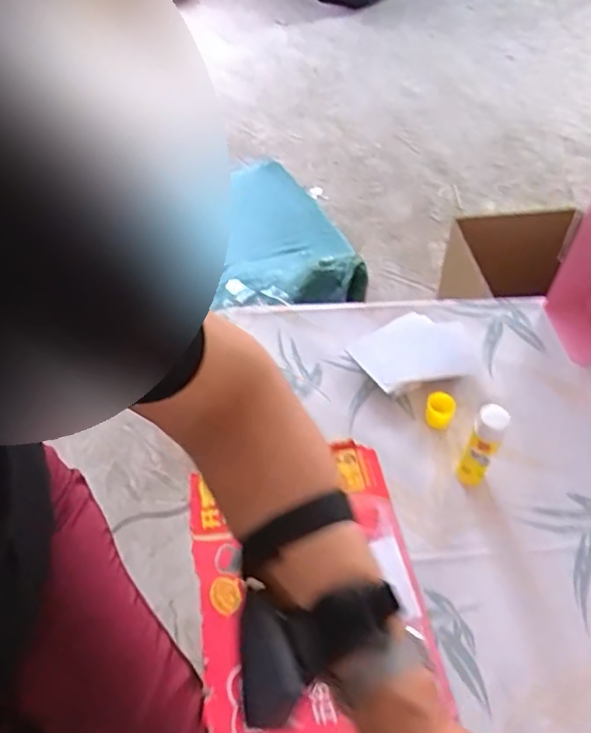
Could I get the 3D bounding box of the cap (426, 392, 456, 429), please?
[{"bbox_3d":[0.164,0.051,0.689,0.030,0.030,0.034,15,52,11],"label":"cap"}]

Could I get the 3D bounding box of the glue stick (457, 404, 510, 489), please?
[{"bbox_3d":[0.189,0.085,0.614,0.028,0.113,0.028,23,54,17],"label":"glue stick"}]

